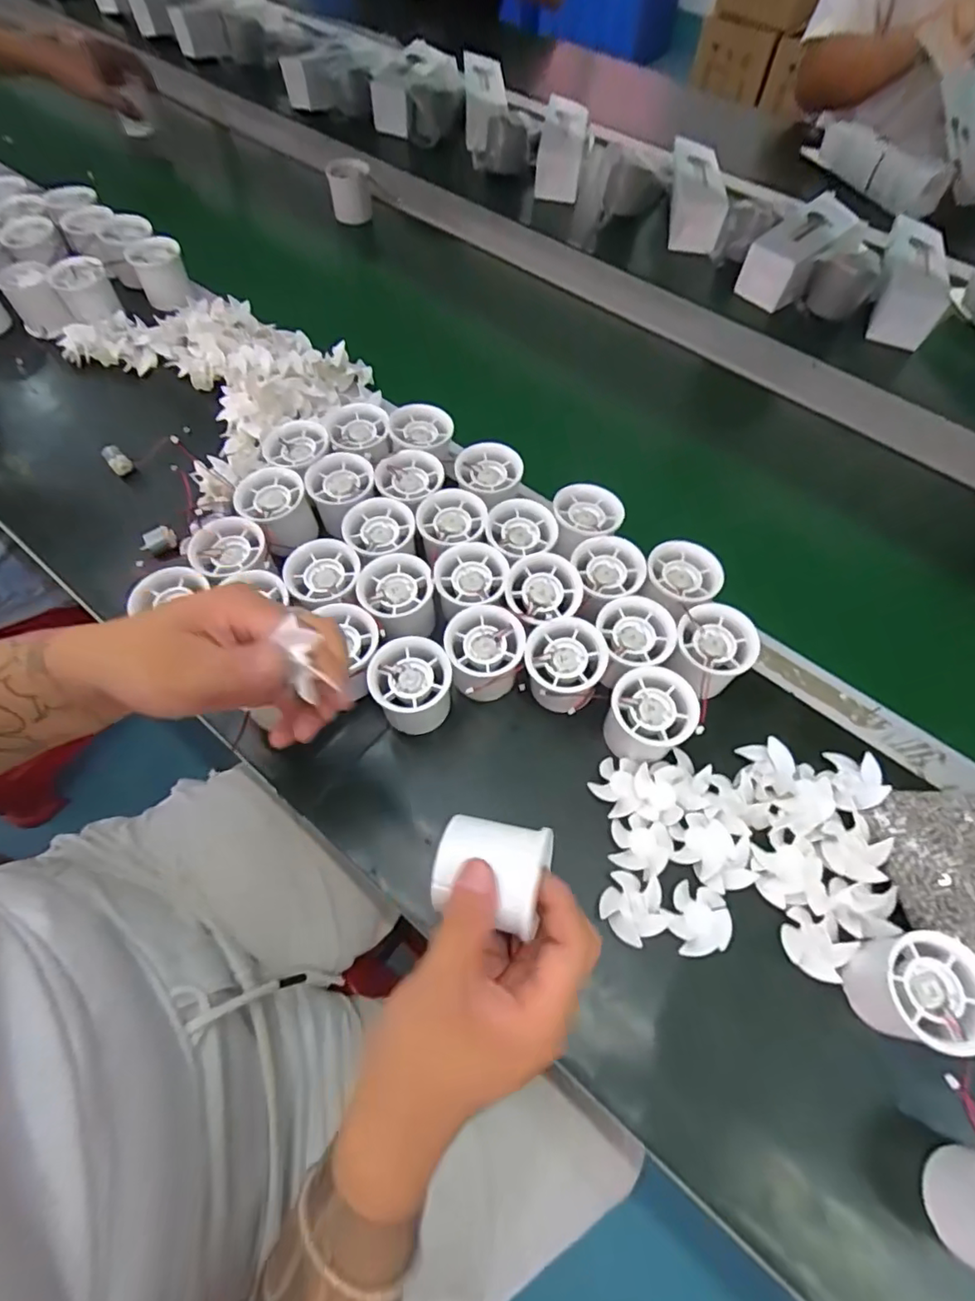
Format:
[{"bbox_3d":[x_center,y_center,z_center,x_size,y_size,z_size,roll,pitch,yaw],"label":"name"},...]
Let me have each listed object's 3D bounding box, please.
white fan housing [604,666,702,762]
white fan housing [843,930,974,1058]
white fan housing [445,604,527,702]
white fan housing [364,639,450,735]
[{"bbox_3d":[0.113,0.048,0.408,0.055,0.044,0.060,0,62,-1],"label":"white fan housing"},{"bbox_3d":[0.249,0.196,0.332,0.057,0.048,0.055,0,62,-1],"label":"white fan housing"},{"bbox_3d":[-0.001,0.008,0.431,0.055,0.052,0.063,-9,62,-6],"label":"white fan housing"},{"bbox_3d":[-0.055,0.029,0.426,0.056,0.062,0.051,0,62,-1],"label":"white fan housing"}]

